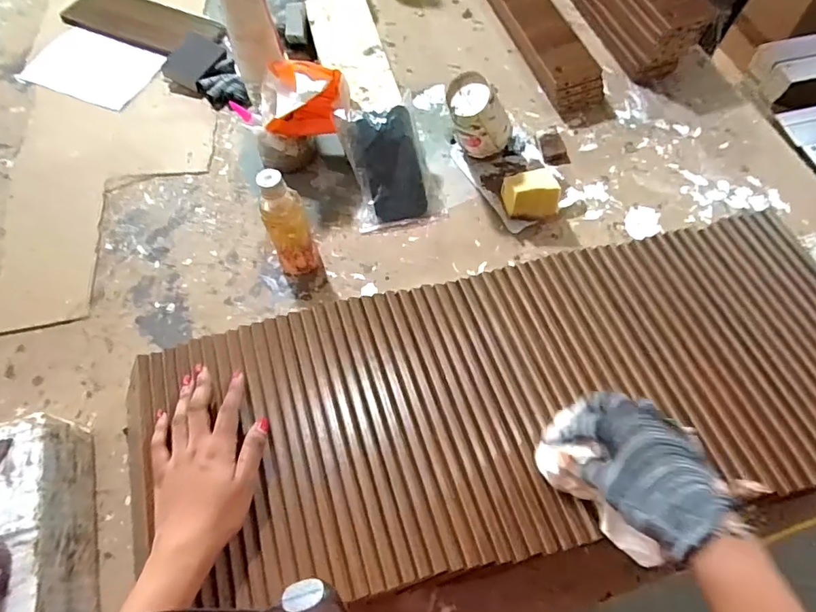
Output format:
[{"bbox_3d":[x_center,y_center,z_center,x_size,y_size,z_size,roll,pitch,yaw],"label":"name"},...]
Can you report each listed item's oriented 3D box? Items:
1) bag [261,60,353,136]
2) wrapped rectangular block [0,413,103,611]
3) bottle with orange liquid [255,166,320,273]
[{"bbox_3d":[-0.151,-0.301,0.753,0.130,0.107,0.091,-15,61,-2],"label":"bag"},{"bbox_3d":[-0.388,0.234,0.504,0.109,0.103,0.223,-20,61,-4],"label":"wrapped rectangular block"},{"bbox_3d":[-0.155,-0.100,0.655,0.058,0.168,0.046,-19,62,-6],"label":"bottle with orange liquid"}]

